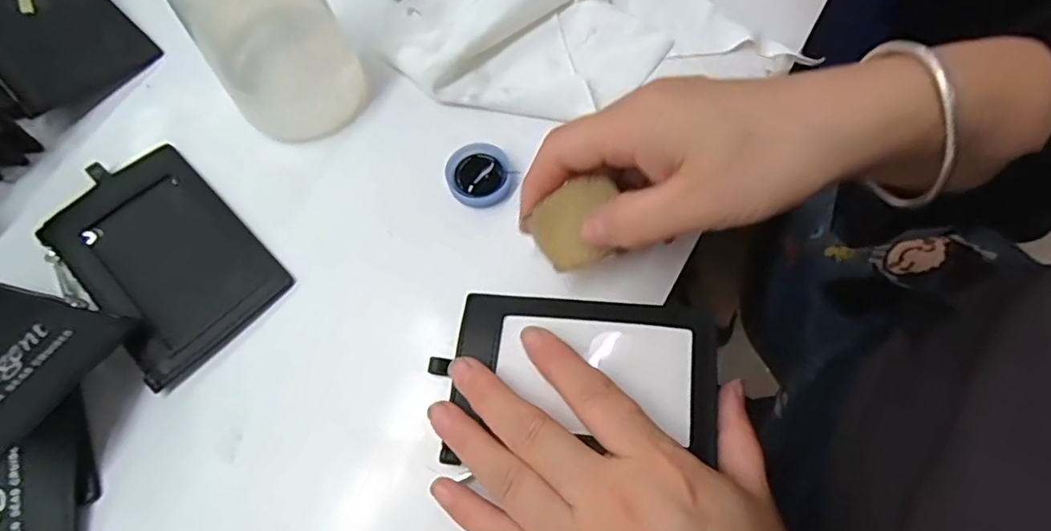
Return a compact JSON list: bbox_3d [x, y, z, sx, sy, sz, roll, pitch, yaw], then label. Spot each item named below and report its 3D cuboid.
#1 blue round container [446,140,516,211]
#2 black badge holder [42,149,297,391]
[{"bbox_3d":[-0.020,-0.043,0.290,0.033,0.011,0.030,-1,69,2],"label":"blue round container"},{"bbox_3d":[-0.172,-0.006,0.286,0.071,0.008,0.114,-43,73,-13],"label":"black badge holder"}]

